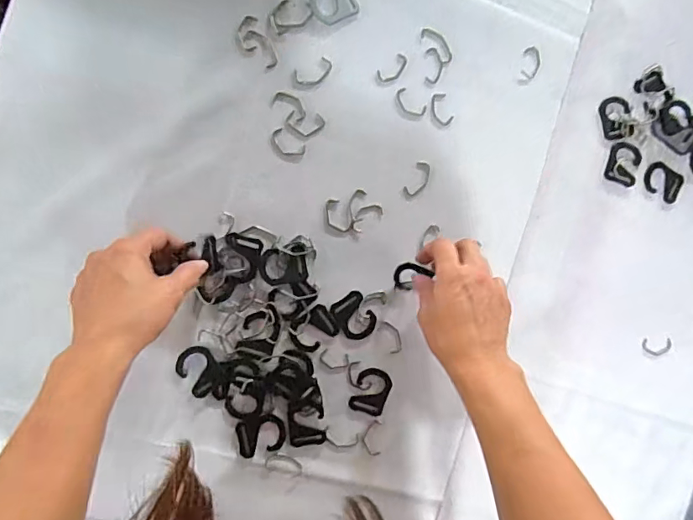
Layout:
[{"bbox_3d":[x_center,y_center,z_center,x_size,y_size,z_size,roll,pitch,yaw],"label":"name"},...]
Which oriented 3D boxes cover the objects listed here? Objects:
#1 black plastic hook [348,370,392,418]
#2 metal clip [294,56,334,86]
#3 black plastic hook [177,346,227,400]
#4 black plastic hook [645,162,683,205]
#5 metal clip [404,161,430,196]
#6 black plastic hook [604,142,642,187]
[{"bbox_3d":[0.024,0.127,0.474,0.035,0.004,0.043,22,87,-9],"label":"black plastic hook"},{"bbox_3d":[-0.030,-0.176,0.462,0.038,0.004,0.020,-29,95,-8],"label":"metal clip"},{"bbox_3d":[-0.130,0.104,0.447,0.033,0.004,0.054,-31,96,-8],"label":"black plastic hook"},{"bbox_3d":[0.339,-0.083,0.526,0.045,0.004,0.033,24,87,-9],"label":"black plastic hook"},{"bbox_3d":[0.071,-0.079,0.481,0.019,0.004,0.037,28,86,-9],"label":"metal clip"},{"bbox_3d":[0.292,-0.102,0.516,0.038,0.004,0.044,17,88,-10],"label":"black plastic hook"}]

